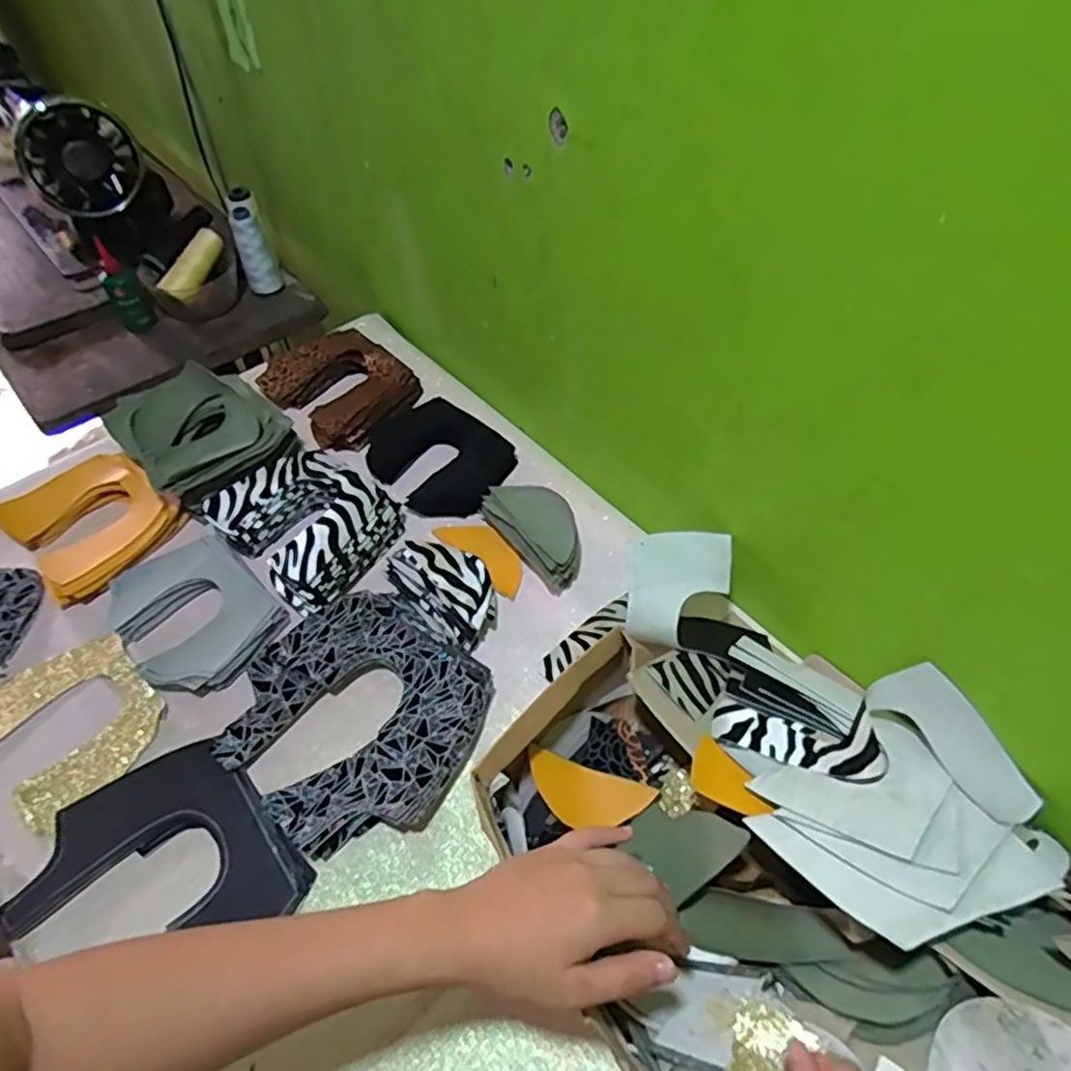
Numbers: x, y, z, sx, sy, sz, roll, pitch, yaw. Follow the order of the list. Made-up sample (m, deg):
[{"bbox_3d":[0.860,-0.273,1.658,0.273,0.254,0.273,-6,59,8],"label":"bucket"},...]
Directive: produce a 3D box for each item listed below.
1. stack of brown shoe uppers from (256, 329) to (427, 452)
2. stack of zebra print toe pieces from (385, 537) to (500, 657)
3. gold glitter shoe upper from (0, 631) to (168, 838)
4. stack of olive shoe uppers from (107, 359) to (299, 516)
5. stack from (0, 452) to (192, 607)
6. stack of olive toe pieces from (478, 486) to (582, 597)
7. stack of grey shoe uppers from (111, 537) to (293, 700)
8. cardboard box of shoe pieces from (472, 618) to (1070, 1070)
[{"bbox_3d":[-0.238,-0.184,0.811,0.169,0.038,0.142,31,58,22],"label":"stack of brown shoe uppers"},{"bbox_3d":[-0.082,0.049,0.628,0.069,0.033,0.114,-36,60,-24],"label":"stack of zebra print toe pieces"},{"bbox_3d":[-0.397,0.155,0.572,0.153,0.013,0.120,38,61,26],"label":"gold glitter shoe upper"},{"bbox_3d":[-0.357,-0.110,0.729,0.149,0.069,0.167,-37,60,-25],"label":"stack of olive shoe uppers"},{"bbox_3d":[-0.452,-0.016,0.686,0.156,0.024,0.134,37,61,25],"label":"stack"},{"bbox_3d":[0.002,-0.007,0.671,0.065,0.042,0.129,-34,59,-23],"label":"stack of olive toe pieces"},{"bbox_3d":[-0.318,0.070,0.623,0.120,0.020,0.162,-38,61,-25],"label":"stack of grey shoe uppers"},{"bbox_3d":[0.171,0.209,0.442,0.307,0.107,0.352,-31,58,-21],"label":"cardboard box of shoe pieces"}]

